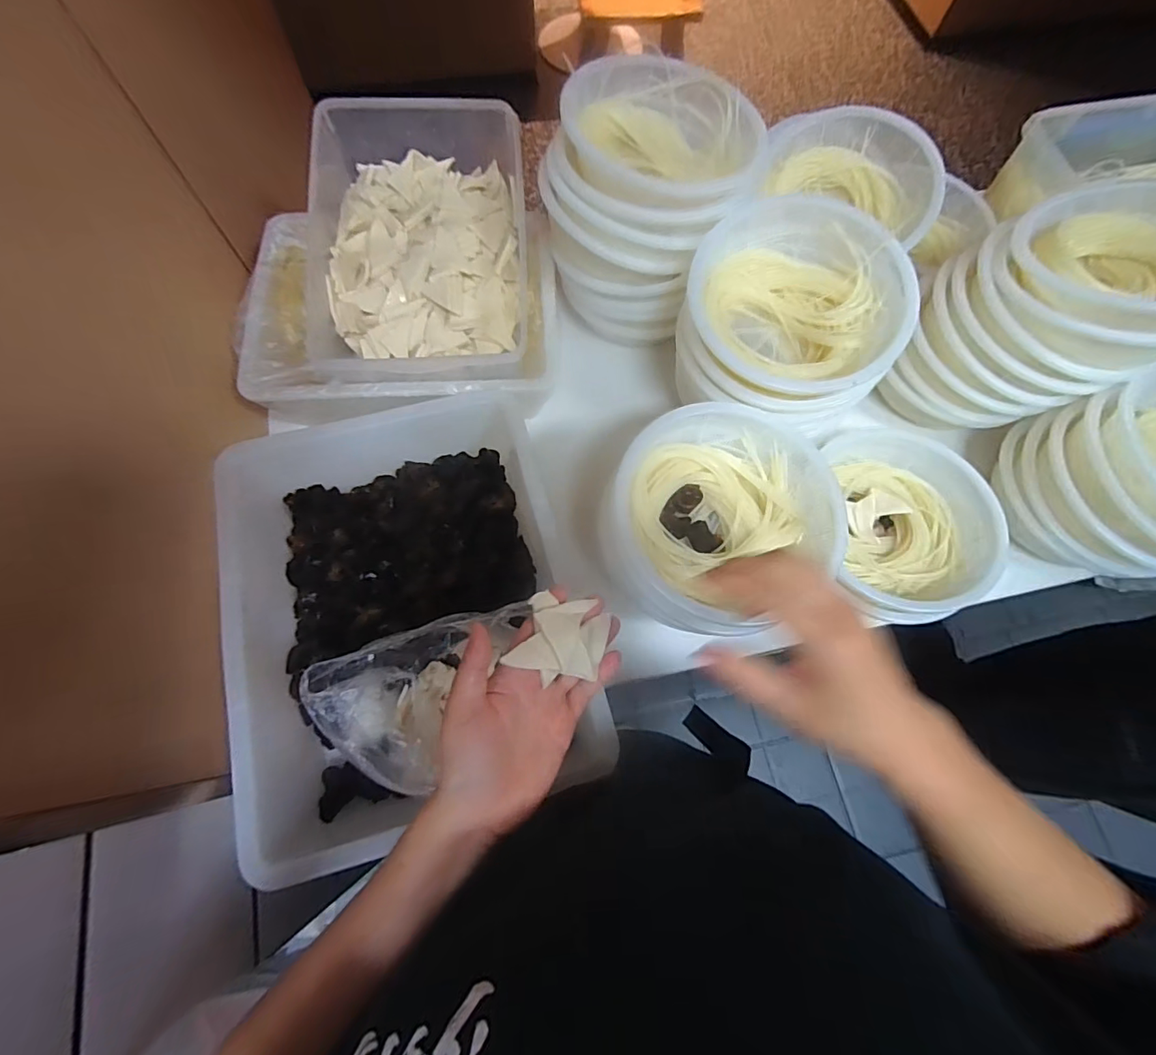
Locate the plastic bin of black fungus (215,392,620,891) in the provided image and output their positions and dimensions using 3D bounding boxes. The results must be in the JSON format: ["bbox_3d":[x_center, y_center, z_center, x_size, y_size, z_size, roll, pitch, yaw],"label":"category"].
[{"bbox_3d":[-0.150,0.072,0.471,0.280,0.087,0.352,-14,72,-8],"label":"plastic bin of black fungus"}]

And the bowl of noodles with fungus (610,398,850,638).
[{"bbox_3d":[0.125,-0.011,0.448,0.188,0.056,0.188,1,71,-2],"label":"bowl of noodles with fungus"}]

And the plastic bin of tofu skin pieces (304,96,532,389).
[{"bbox_3d":[-0.158,-0.292,0.529,0.213,0.106,0.297,-1,71,-3],"label":"plastic bin of tofu skin pieces"}]

